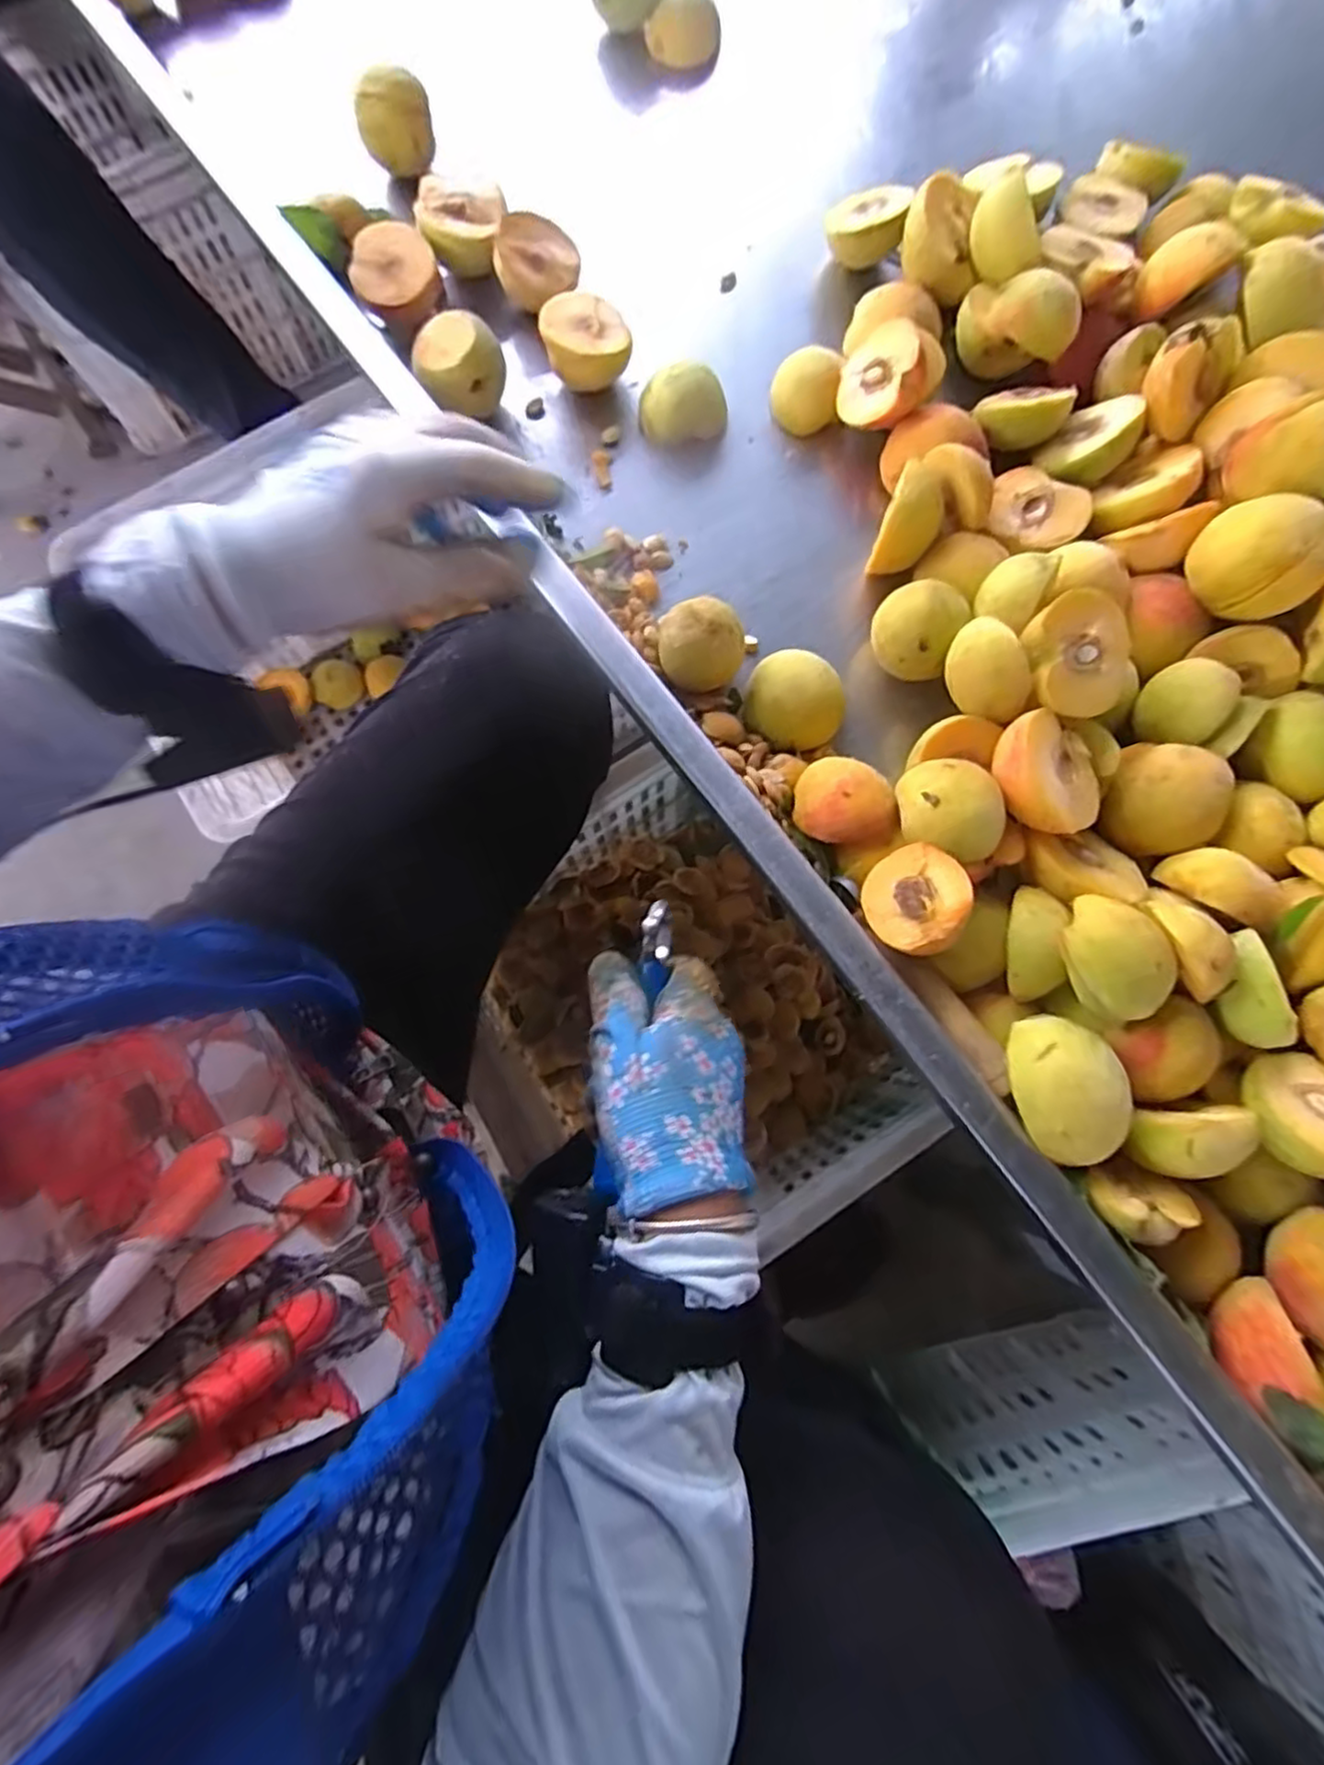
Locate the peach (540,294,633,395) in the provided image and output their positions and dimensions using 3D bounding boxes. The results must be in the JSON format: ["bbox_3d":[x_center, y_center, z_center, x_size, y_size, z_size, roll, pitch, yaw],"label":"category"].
[{"bbox_3d":[-0.054,-0.378,0.489,0.060,0.041,0.059,-10,76,-2],"label":"peach"}]

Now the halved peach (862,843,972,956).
[{"bbox_3d":[0.129,0.009,0.350,0.051,0.019,0.050,-10,69,28],"label":"halved peach"}]

